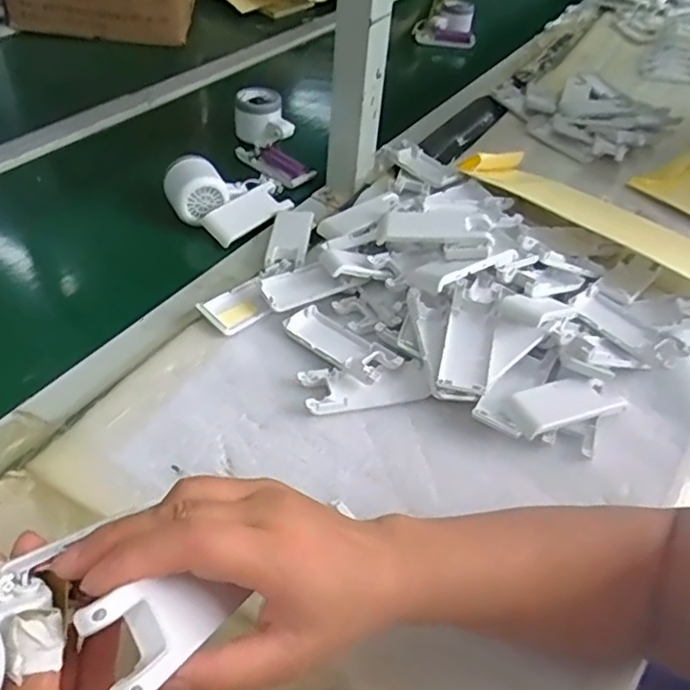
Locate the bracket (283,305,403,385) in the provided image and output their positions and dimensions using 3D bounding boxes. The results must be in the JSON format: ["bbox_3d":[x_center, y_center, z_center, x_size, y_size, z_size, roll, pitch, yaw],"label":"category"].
[{"bbox_3d":[-0.003,-0.003,0.543,0.101,0.015,0.043,34,51,25],"label":"bracket"}]

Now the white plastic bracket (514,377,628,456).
[{"bbox_3d":[0.177,0.055,0.500,0.098,0.024,0.060,-17,50,-22],"label":"white plastic bracket"}]

